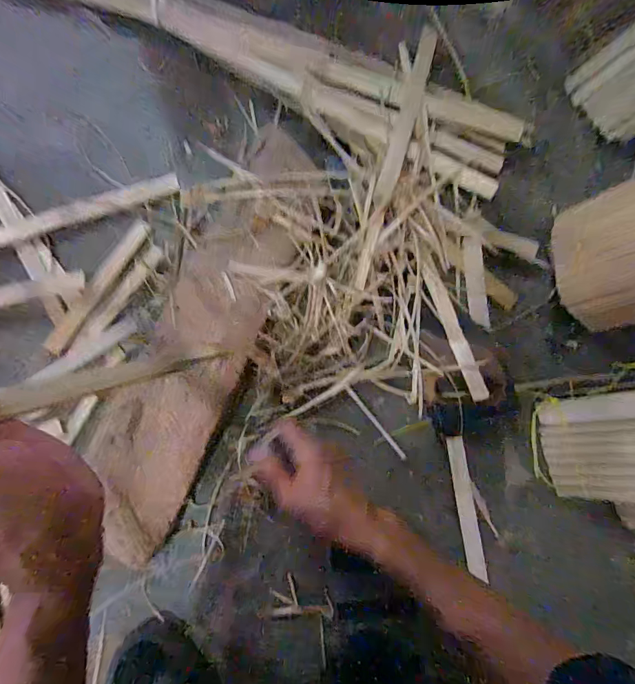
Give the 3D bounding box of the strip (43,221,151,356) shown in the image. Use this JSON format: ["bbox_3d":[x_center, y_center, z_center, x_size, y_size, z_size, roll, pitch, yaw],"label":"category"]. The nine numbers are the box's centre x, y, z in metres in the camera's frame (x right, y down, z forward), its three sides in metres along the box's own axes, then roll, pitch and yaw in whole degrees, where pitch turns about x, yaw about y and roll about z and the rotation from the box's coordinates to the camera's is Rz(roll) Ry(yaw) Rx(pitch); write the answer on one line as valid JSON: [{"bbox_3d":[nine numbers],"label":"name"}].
[{"bbox_3d":[-0.290,-0.075,0.517,0.028,0.004,0.205,32,81,2],"label":"strip"}]

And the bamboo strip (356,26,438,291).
[{"bbox_3d":[0.102,-0.245,0.506,0.024,0.006,0.369,16,83,1],"label":"bamboo strip"}]

